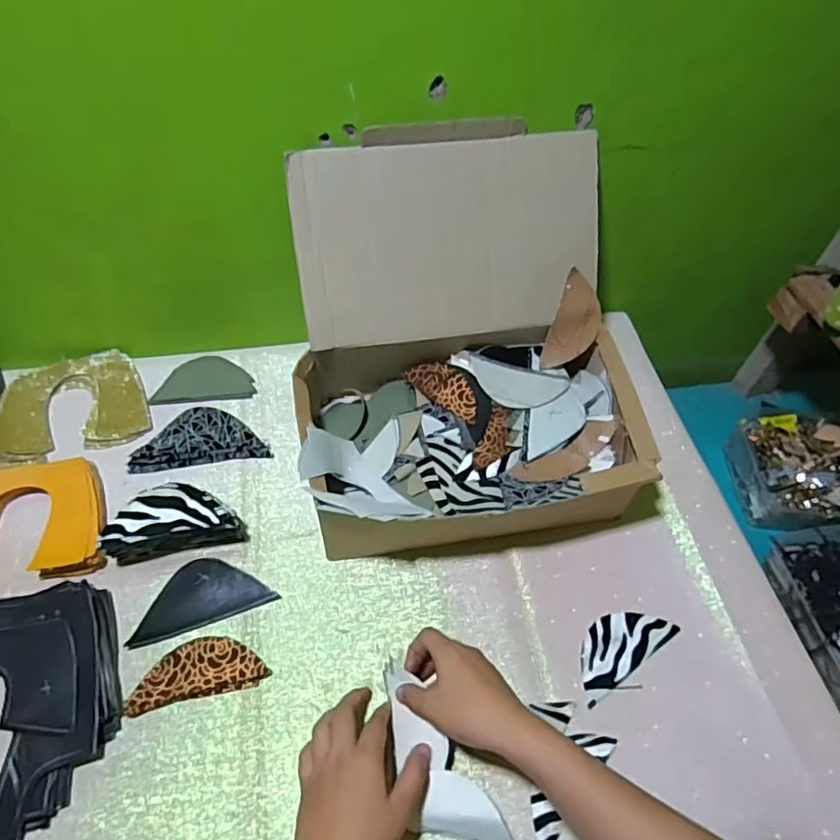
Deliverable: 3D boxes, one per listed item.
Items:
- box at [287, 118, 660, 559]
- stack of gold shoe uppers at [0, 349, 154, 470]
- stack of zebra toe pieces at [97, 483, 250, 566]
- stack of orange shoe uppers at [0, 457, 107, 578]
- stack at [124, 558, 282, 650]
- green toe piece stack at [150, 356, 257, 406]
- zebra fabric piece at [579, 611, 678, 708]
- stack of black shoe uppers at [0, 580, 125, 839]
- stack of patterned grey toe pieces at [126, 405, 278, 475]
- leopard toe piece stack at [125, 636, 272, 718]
[{"bbox_3d":[0.045,-0.071,0.572,0.329,0.260,0.316,-6,54,-8],"label":"box"},{"bbox_3d":[-0.405,-0.018,0.658,0.161,0.021,0.130,-15,56,-14],"label":"stack of gold shoe uppers"},{"bbox_3d":[-0.240,0.100,0.556,0.120,0.059,0.048,-8,54,-10],"label":"stack of zebra toe pieces"},{"bbox_3d":[-0.398,0.103,0.561,0.158,0.033,0.130,-13,55,-13],"label":"stack of orange shoe uppers"},{"bbox_3d":[-0.210,0.167,0.548,0.127,0.014,0.060,-14,55,-14],"label":"stack"},{"bbox_3d":[-0.263,-0.050,0.699,0.113,0.009,0.067,-8,54,-9],"label":"green toe piece stack"},{"bbox_3d":[0.185,0.211,0.533,0.109,0.011,0.052,-28,59,-22],"label":"zebra fabric piece"},{"bbox_3d":[-0.362,0.242,0.465,0.206,0.036,0.187,-10,54,-11],"label":"stack of black shoe uppers"},{"bbox_3d":[-0.249,0.017,0.647,0.146,0.011,0.072,-7,54,-8],"label":"stack of patterned grey toe pieces"},{"bbox_3d":[-0.197,0.222,0.505,0.113,0.013,0.048,-11,55,-11],"label":"leopard toe piece stack"}]

